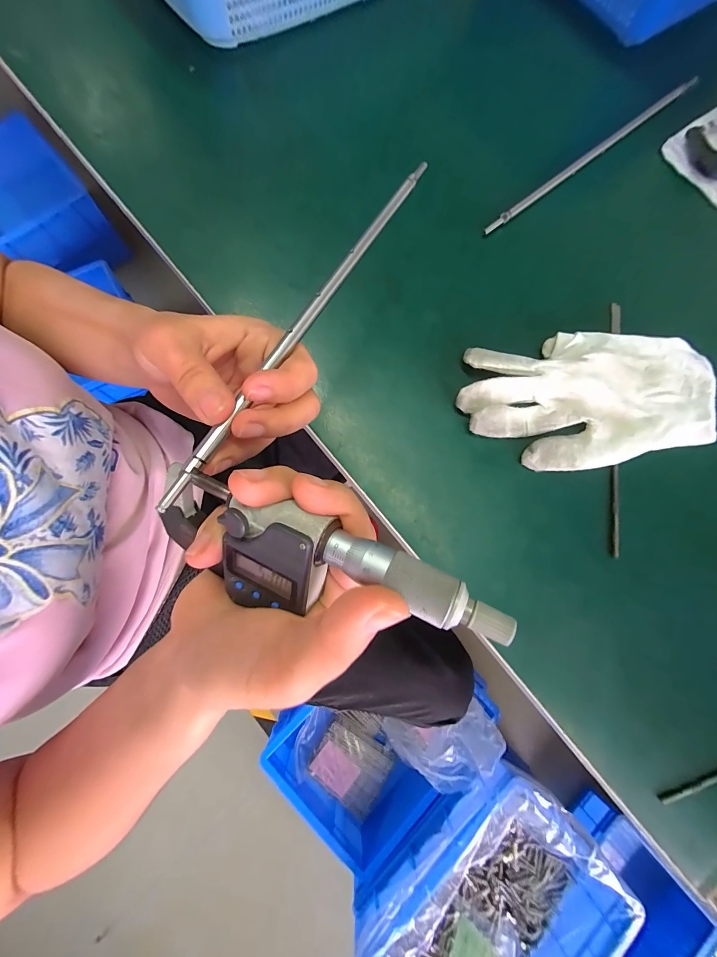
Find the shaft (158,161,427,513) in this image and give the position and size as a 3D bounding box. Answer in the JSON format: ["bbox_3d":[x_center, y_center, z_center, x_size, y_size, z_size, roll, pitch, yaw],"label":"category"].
[{"bbox_3d":[-0.022,-0.097,0.188,0.005,0.008,0.266,27,72,7],"label":"shaft"}]

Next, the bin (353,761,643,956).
[{"bbox_3d":[0.234,0.760,0.600,0.415,0.153,0.297,-40,85,-8],"label":"bin"}]

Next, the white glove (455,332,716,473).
[{"bbox_3d":[0.163,-0.058,0.248,0.170,0.017,0.096,-9,81,-5],"label":"white glove"}]

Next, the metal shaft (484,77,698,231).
[{"bbox_3d":[0.212,-0.291,0.304,0.271,0.009,0.007,-39,85,-8],"label":"metal shaft"}]

